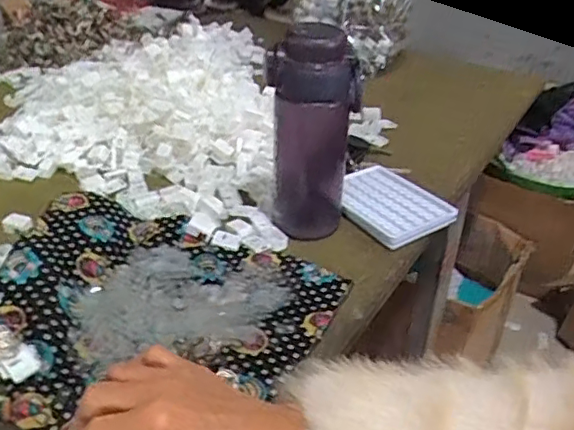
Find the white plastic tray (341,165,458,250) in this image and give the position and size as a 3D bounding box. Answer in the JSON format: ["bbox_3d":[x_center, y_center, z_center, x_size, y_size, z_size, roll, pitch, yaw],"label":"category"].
[{"bbox_3d":[0.110,-0.018,0.637,0.092,0.019,0.138,-18,40,-26],"label":"white plastic tray"}]

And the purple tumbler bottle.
[{"bbox_3d":[0.024,-0.084,0.571,0.090,0.193,0.082,6,35,5],"label":"purple tumbler bottle"}]

